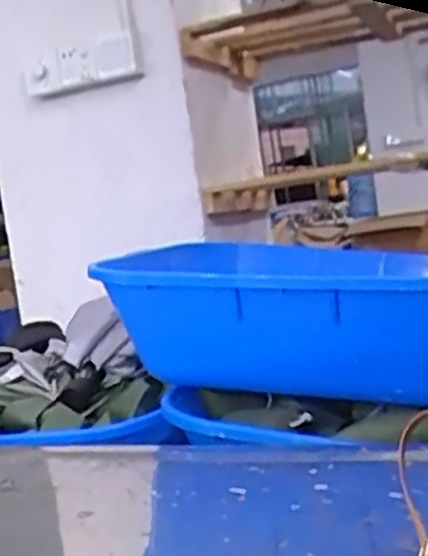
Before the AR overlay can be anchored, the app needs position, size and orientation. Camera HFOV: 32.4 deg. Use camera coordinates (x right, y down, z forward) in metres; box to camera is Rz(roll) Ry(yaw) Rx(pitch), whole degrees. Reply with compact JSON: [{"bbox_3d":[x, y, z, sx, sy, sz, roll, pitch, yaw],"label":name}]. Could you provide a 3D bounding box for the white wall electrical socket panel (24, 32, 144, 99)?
[{"bbox_3d":[-0.283,-0.446,1.560,0.254,0.097,0.032,-5,6,11],"label":"white wall electrical socket panel"}]

